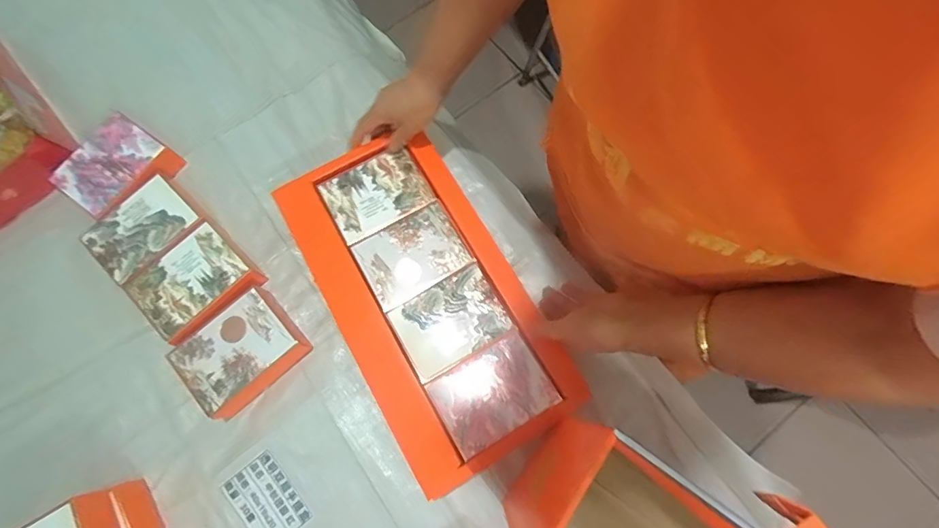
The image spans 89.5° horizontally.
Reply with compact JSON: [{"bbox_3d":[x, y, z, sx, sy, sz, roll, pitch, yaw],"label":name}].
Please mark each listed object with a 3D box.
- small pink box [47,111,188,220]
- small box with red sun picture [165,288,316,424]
[{"bbox_3d":[-0.476,-0.128,0.640,0.101,0.048,0.126,34,76,10],"label":"small pink box"},{"bbox_3d":[-0.278,0.107,0.582,0.134,0.053,0.097,-43,78,-12],"label":"small box with red sun picture"}]

